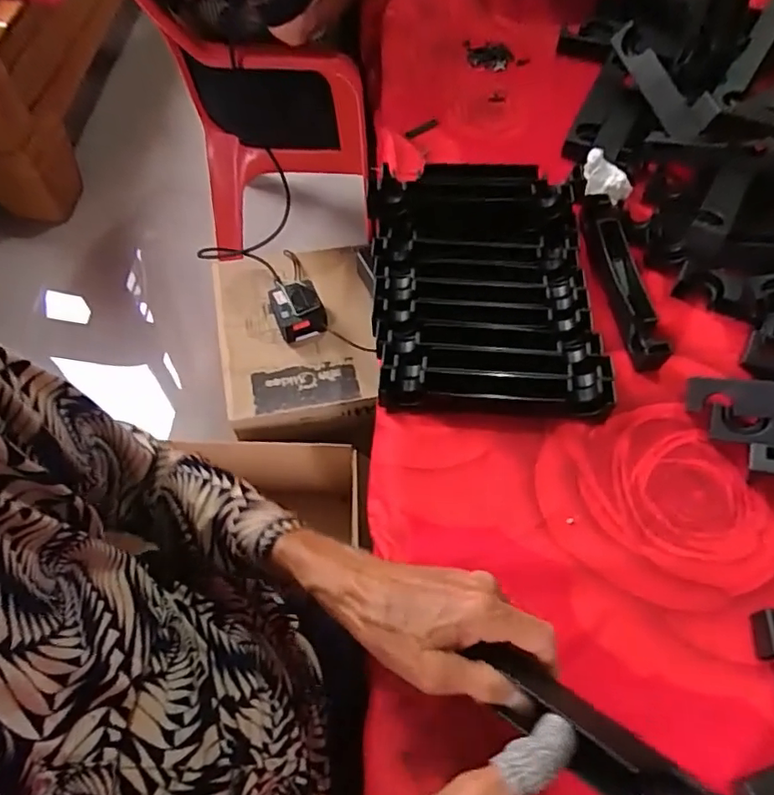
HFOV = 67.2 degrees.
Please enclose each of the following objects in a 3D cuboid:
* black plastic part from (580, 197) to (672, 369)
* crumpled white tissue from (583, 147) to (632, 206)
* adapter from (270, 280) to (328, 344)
[{"bbox_3d":[0.227,-0.111,0.550,0.040,0.030,0.189,-3,59,-2],"label":"black plastic part"},{"bbox_3d":[0.222,-0.224,0.595,0.052,0.027,0.035,38,66,20],"label":"crumpled white tissue"},{"bbox_3d":[-0.137,-0.136,0.899,0.074,0.054,0.082,-16,62,-10],"label":"adapter"}]

